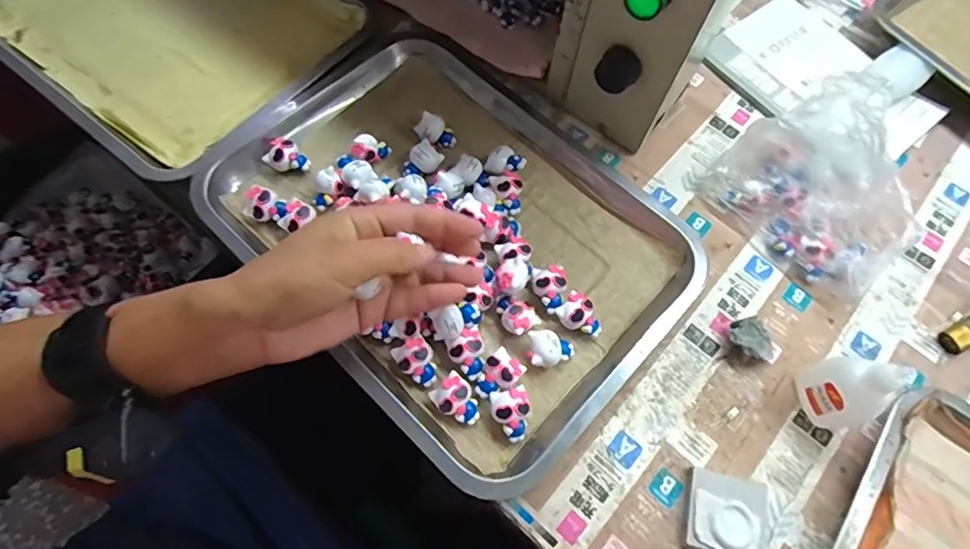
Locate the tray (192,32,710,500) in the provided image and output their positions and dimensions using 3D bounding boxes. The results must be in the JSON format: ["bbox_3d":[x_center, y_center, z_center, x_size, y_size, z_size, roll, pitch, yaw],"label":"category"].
[{"bbox_3d":[-0.026,-0.042,0.425,0.358,0.042,0.277,42,71,14],"label":"tray"}]

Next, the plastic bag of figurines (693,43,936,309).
[{"bbox_3d":[0.276,-0.075,0.402,0.110,0.117,0.151,-34,72,-16],"label":"plastic bag of figurines"}]

